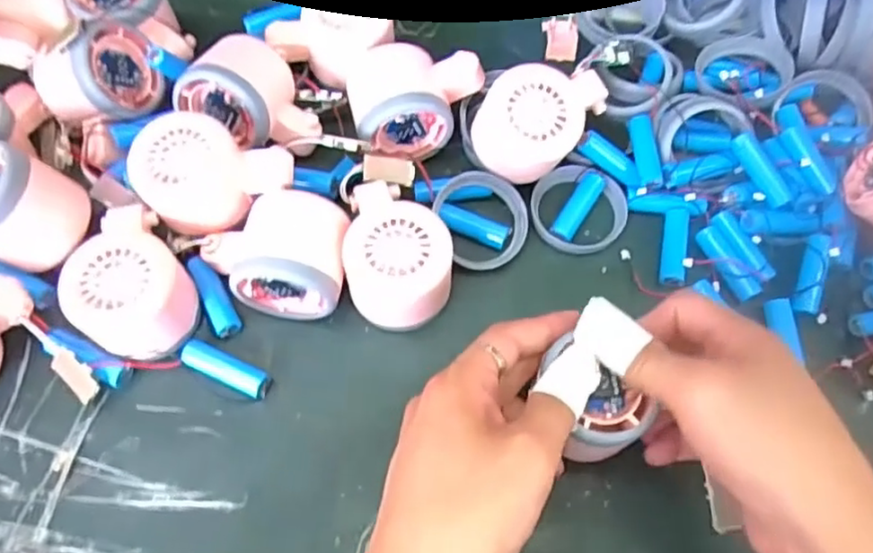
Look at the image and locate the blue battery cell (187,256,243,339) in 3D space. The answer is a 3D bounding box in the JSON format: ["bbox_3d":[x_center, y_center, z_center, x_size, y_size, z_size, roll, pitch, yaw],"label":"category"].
[{"bbox_3d":[-0.129,0.011,0.380,0.015,0.012,0.050,-27,68,-12],"label":"blue battery cell"}]

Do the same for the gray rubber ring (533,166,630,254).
[{"bbox_3d":[0.089,-0.042,0.410,0.058,0.009,0.057,0,65,0],"label":"gray rubber ring"}]

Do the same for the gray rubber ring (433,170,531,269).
[{"bbox_3d":[0.026,-0.034,0.399,0.059,0.007,0.059,1,80,-8],"label":"gray rubber ring"}]

